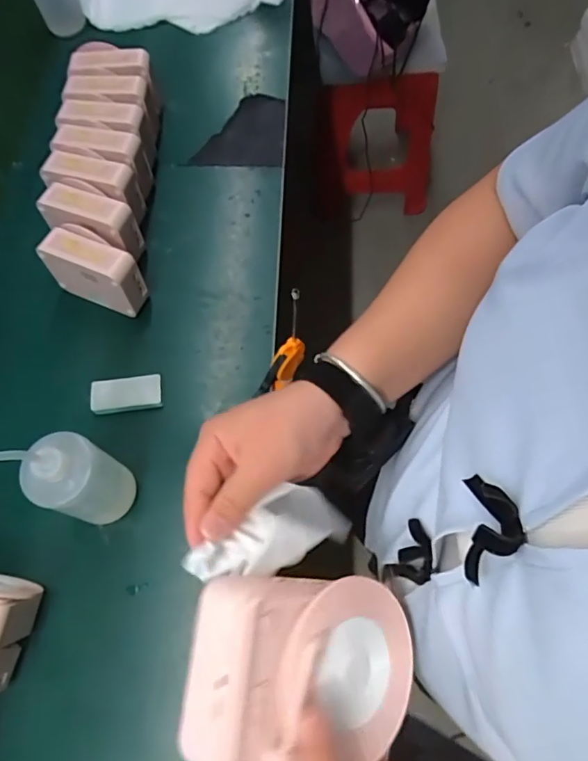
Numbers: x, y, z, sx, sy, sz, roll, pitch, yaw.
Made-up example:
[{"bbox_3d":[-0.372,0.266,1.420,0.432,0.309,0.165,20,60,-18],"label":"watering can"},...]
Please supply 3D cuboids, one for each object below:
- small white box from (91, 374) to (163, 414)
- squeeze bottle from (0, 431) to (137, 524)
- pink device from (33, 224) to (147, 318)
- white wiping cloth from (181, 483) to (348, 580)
[{"bbox_3d":[-0.220,0.018,0.682,0.091,0.022,0.043,-9,67,-2],"label":"small white box"},{"bbox_3d":[-0.231,0.098,0.529,0.066,0.227,0.077,25,70,12],"label":"squeeze bottle"},{"bbox_3d":[-0.266,-0.146,0.706,0.127,0.104,0.062,23,70,11],"label":"pink device"},{"bbox_3d":[-0.012,0.105,0.351,0.119,0.027,0.044,-15,65,-34],"label":"white wiping cloth"}]

